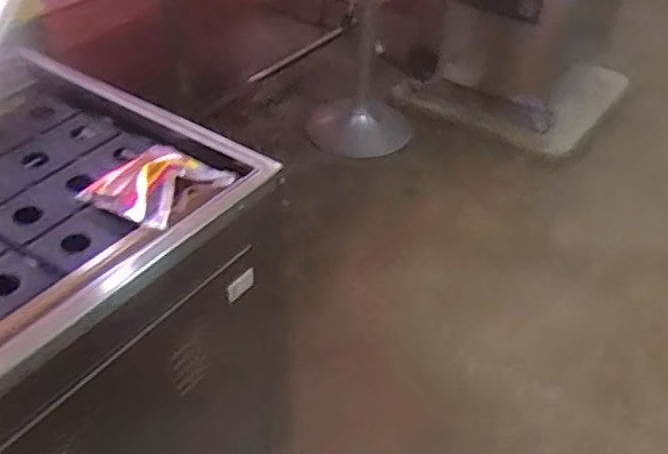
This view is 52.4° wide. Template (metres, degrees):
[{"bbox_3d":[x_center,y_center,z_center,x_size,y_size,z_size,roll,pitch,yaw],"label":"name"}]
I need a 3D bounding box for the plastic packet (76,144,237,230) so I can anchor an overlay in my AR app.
[{"bbox_3d":[-0.225,-0.061,0.861,0.138,0.040,0.138,26,47,25],"label":"plastic packet"}]

